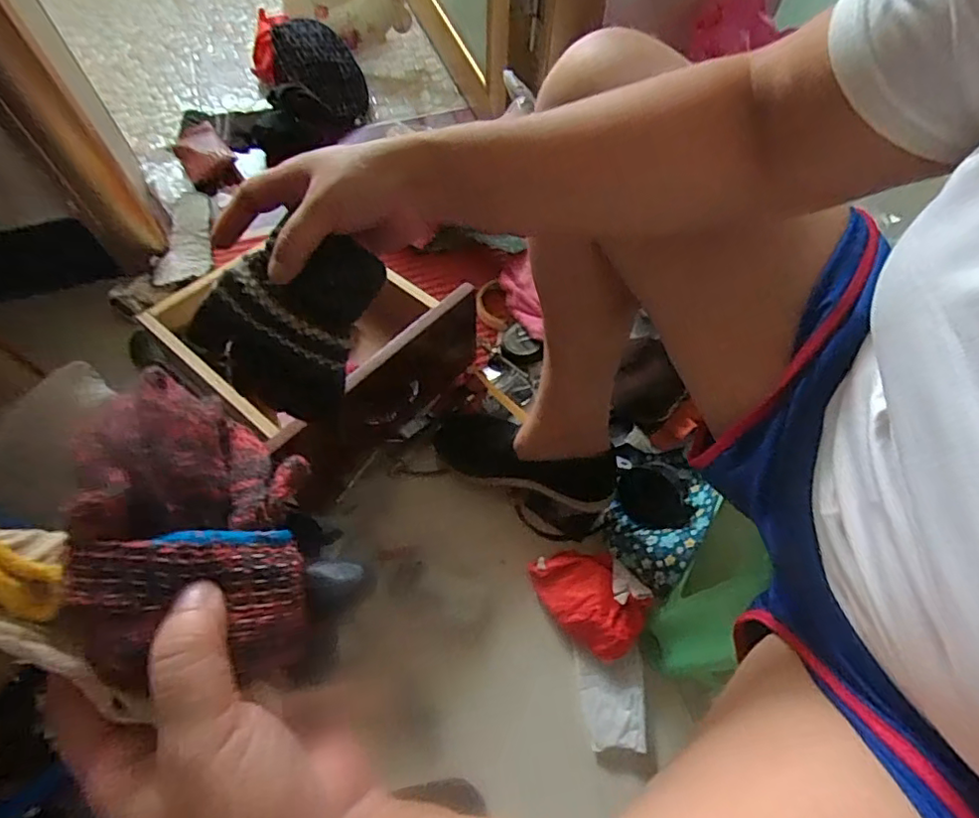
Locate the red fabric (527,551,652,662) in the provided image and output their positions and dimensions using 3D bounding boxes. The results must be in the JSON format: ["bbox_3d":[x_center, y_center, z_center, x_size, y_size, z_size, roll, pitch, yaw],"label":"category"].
[{"bbox_3d":[0.117,0.216,0.654,0.094,0.044,0.129,-26,67,-14],"label":"red fabric"}]

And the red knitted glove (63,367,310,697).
[{"bbox_3d":[-0.106,0.042,0.221,0.061,0.065,0.111,-7,64,-5],"label":"red knitted glove"}]

